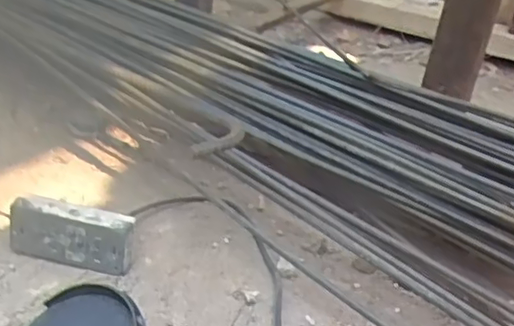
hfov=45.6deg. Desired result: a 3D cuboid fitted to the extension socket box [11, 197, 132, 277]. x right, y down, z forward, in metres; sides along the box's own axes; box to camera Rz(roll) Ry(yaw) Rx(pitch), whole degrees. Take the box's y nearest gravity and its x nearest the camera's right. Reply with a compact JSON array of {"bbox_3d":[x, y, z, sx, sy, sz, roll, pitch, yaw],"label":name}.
[{"bbox_3d":[-0.209,0.081,0.683,0.146,0.067,0.027,10,28,8],"label":"extension socket box"}]

